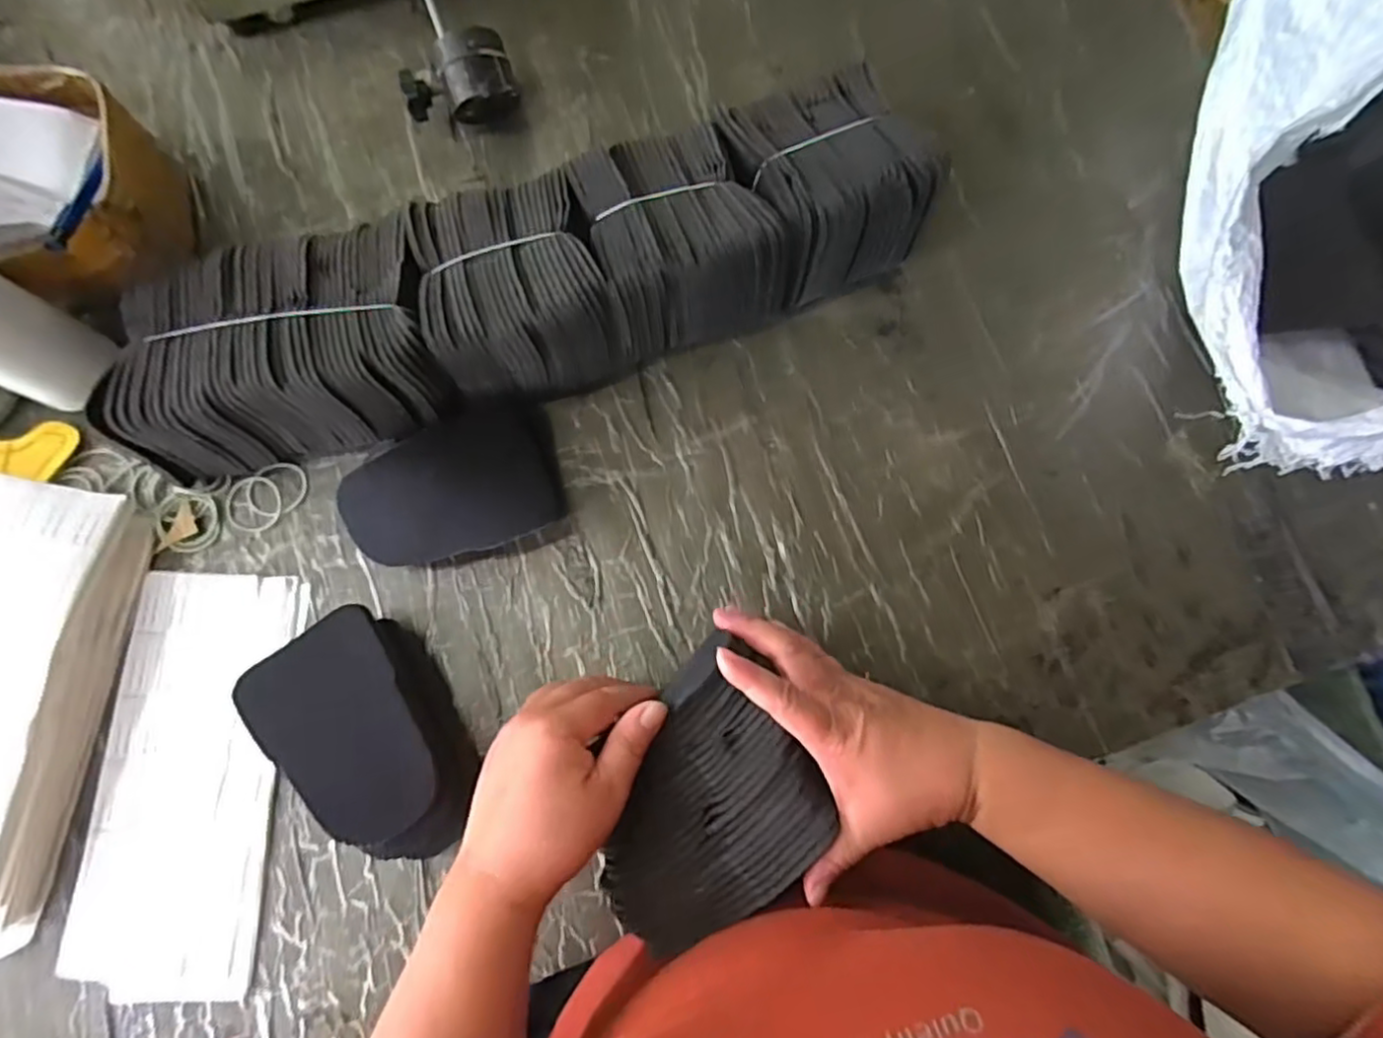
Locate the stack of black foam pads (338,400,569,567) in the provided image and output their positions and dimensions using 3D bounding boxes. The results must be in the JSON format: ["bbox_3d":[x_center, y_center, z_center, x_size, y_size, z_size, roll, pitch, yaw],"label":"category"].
[{"bbox_3d":[-0.167,-0.026,0.466,0.144,0.049,0.100,-17,80,-4],"label":"stack of black foam pads"}]

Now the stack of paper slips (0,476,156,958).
[{"bbox_3d":[-0.449,0.124,0.431,0.099,0.041,0.295,7,79,0],"label":"stack of paper slips"}]

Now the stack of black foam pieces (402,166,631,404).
[{"bbox_3d":[-0.124,-0.161,0.473,0.114,0.096,0.133,-20,80,-5],"label":"stack of black foam pieces"}]

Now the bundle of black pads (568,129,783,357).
[{"bbox_3d":[-0.011,-0.202,0.481,0.127,0.097,0.134,-20,80,-5],"label":"bundle of black pads"}]

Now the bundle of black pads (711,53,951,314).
[{"bbox_3d":[0.095,-0.245,0.487,0.126,0.096,0.136,-22,80,-5],"label":"bundle of black pads"}]

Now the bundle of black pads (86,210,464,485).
[{"bbox_3d":[-0.276,-0.118,0.457,0.201,0.087,0.135,-13,80,-4],"label":"bundle of black pads"}]

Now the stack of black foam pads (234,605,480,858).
[{"bbox_3d":[-0.205,0.142,0.430,0.098,0.043,0.157,-37,82,-7],"label":"stack of black foam pads"}]

